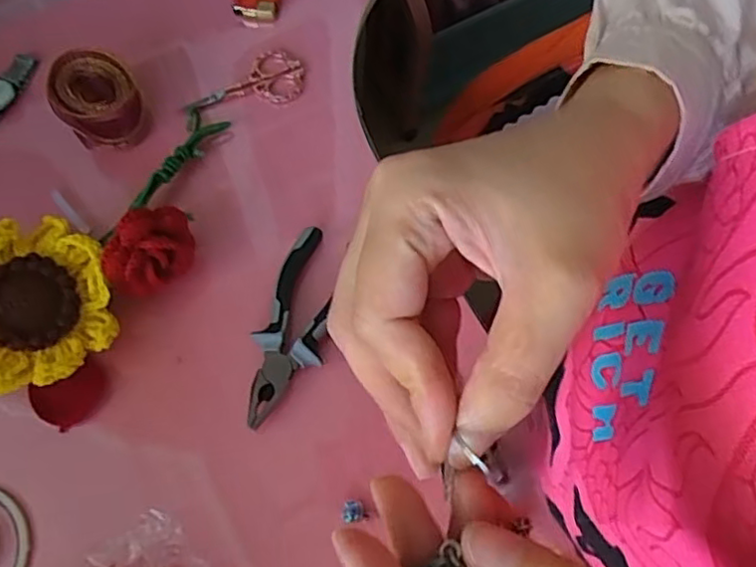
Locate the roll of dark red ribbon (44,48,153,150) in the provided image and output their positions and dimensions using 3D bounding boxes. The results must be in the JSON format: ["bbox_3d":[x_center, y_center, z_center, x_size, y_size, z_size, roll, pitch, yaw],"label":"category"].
[{"bbox_3d":[-0.222,-0.147,0.510,0.065,0.047,0.069,-28,75,-11],"label":"roll of dark red ribbon"}]

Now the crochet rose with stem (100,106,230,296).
[{"bbox_3d":[-0.159,-0.072,0.488,0.053,0.056,0.174,5,53,-1],"label":"crochet rose with stem"}]

